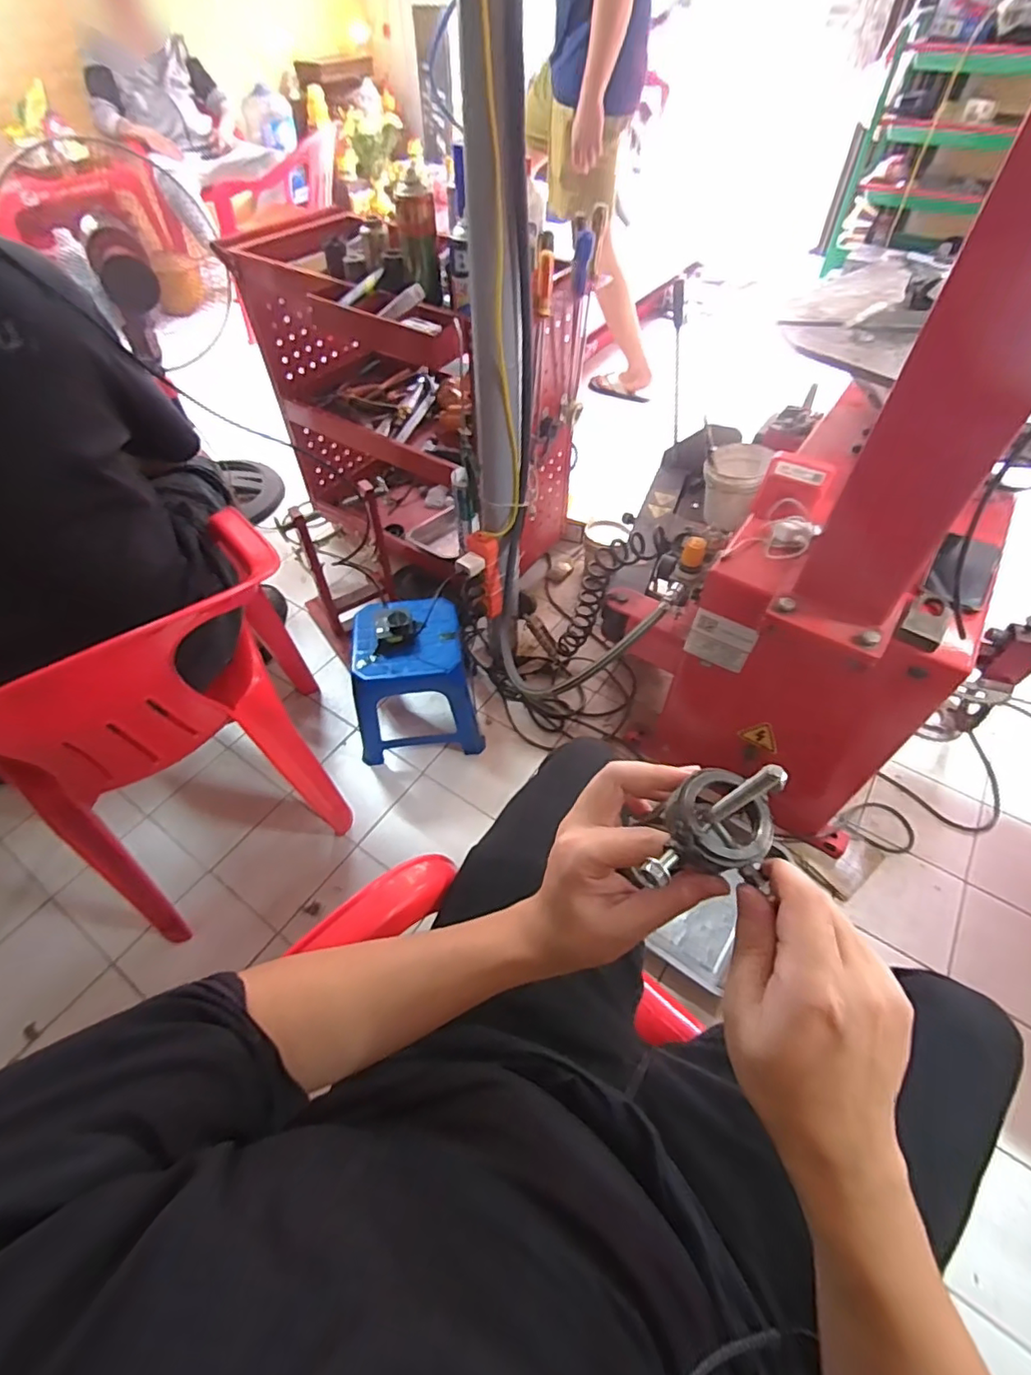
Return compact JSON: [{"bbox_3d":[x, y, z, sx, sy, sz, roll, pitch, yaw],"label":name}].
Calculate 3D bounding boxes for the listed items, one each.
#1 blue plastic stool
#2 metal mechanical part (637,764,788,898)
[{"bbox_3d":[-0.212,-0.026,1.208,0.239,0.299,0.244,-4,55,-1],"label":"blue plastic stool"},{"bbox_3d":[0.098,0.062,0.270,0.073,0.046,0.056,1,55,3],"label":"metal mechanical part"}]

